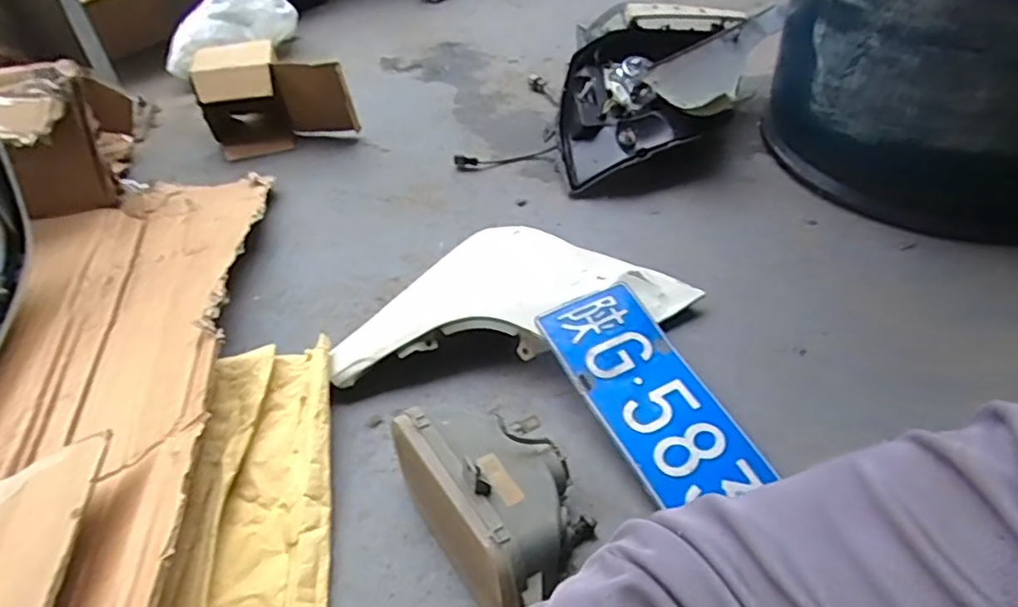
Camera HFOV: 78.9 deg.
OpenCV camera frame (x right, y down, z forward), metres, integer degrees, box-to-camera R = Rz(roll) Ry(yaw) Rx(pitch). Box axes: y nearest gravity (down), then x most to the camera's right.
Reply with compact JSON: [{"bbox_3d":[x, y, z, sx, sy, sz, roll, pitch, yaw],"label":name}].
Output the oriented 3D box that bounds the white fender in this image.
[{"bbox_3d":[0.009,-0.021,0.850,0.474,0.072,0.262,-6,45,-4],"label":"white fender"}]

